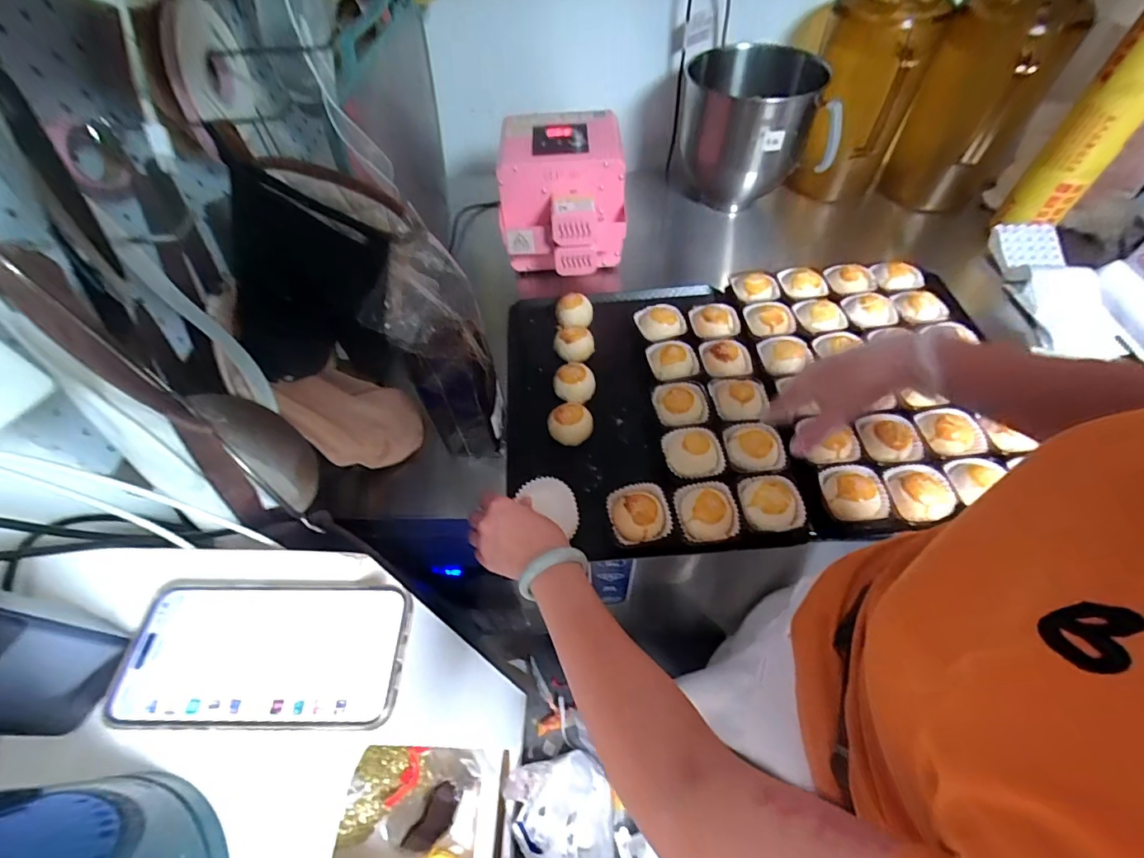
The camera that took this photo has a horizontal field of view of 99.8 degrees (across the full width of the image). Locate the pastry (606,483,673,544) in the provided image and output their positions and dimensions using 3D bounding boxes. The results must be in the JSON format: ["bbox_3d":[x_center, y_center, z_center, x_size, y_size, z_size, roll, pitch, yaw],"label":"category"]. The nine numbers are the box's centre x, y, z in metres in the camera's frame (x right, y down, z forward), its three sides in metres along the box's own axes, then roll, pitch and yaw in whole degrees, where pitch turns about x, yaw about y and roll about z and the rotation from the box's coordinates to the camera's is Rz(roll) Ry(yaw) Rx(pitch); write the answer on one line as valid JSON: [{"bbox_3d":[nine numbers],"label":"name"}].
[{"bbox_3d":[0.076,0.092,0.546,0.067,0.024,0.064,-1,56,1],"label":"pastry"}]

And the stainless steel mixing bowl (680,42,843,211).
[{"bbox_3d":[0.313,-0.526,0.869,0.222,0.224,0.209,-1,56,1],"label":"stainless steel mixing bowl"}]

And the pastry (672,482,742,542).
[{"bbox_3d":[0.152,0.089,0.542,0.065,0.028,0.065,-1,56,1],"label":"pastry"}]

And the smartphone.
[{"bbox_3d":[-0.184,0.134,0.294,0.163,0.012,0.084,-1,56,1],"label":"smartphone"}]

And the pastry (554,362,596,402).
[{"bbox_3d":[0.005,-0.062,0.675,0.057,0.043,0.054,-1,56,1],"label":"pastry"}]

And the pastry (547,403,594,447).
[{"bbox_3d":[-0.002,-0.005,0.634,0.058,0.042,0.052,-6,56,-2],"label":"pastry"}]

